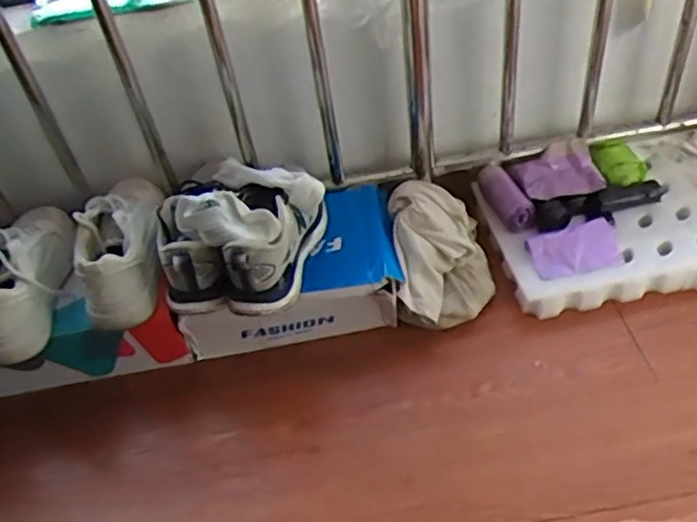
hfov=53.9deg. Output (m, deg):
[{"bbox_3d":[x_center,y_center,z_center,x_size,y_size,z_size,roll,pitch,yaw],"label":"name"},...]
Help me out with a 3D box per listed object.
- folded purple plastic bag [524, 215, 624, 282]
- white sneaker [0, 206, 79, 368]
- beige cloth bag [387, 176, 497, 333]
[{"bbox_3d":[0.335,-0.018,1.016,0.133,0.027,0.081,-14,46,-6],"label":"folded purple plastic bag"},{"bbox_3d":[-0.449,0.006,0.951,0.090,0.123,0.248,-3,44,5],"label":"white sneaker"},{"bbox_3d":[0.141,-0.012,1.029,0.142,0.138,0.198,-6,45,3],"label":"beige cloth bag"}]

